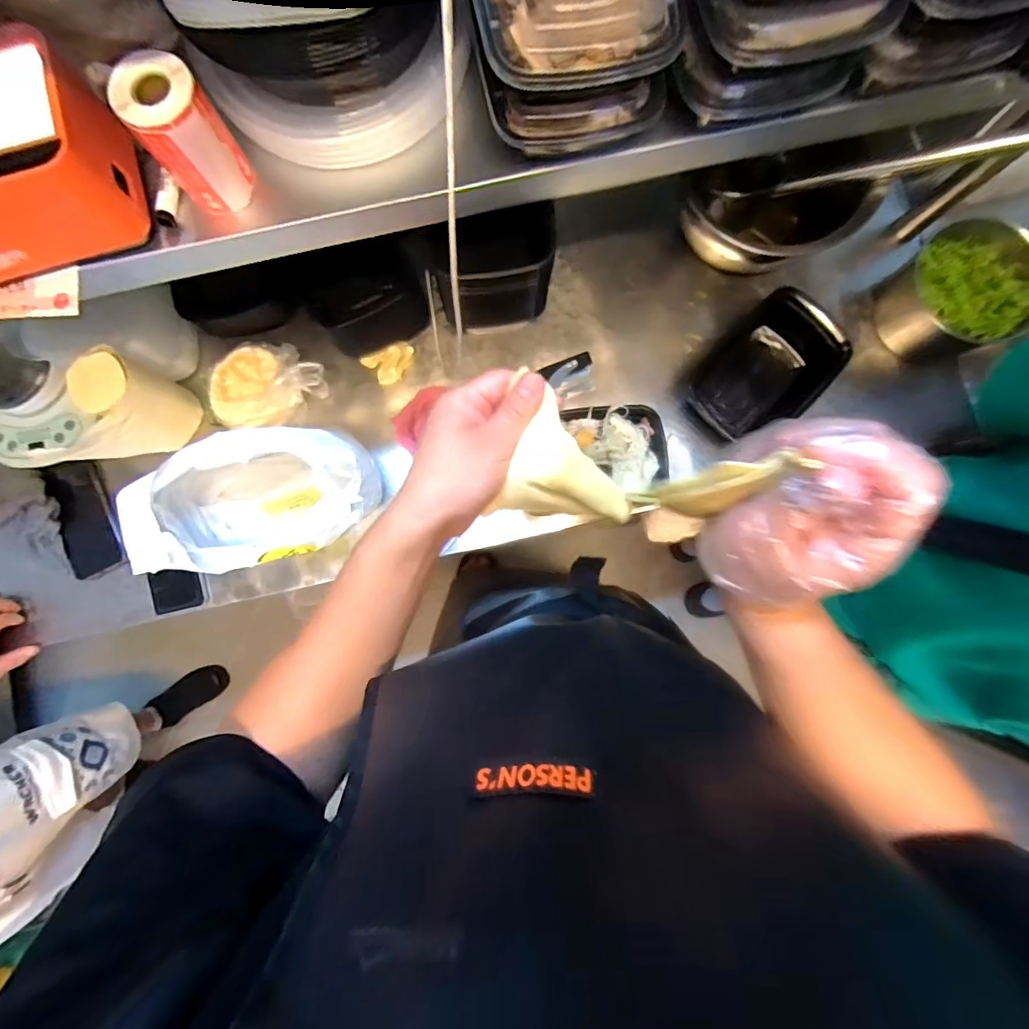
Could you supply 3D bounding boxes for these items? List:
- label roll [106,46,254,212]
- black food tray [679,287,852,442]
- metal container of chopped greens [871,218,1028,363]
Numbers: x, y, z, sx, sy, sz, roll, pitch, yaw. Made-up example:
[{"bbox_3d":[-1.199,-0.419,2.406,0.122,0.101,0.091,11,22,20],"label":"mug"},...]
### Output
[{"bbox_3d":[-0.261,-0.299,0.390,0.064,0.079,0.067,-40,86,-2],"label":"label roll"},{"bbox_3d":[0.347,-0.199,0.683,0.203,0.072,0.150,-43,86,-2],"label":"black food tray"},{"bbox_3d":[0.621,-0.308,0.688,0.169,0.098,0.169,-28,85,-1],"label":"metal container of chopped greens"}]

